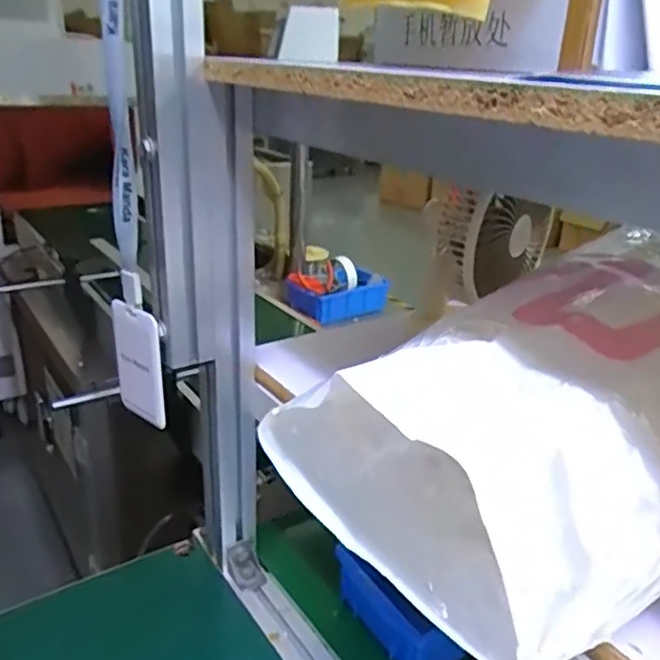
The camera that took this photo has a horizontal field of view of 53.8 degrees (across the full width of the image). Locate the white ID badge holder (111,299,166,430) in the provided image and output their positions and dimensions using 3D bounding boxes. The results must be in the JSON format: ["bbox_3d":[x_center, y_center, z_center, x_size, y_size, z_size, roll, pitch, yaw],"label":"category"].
[{"bbox_3d":[-0.173,0.031,0.583,0.055,0.111,0.011,13,20,27],"label":"white ID badge holder"}]

